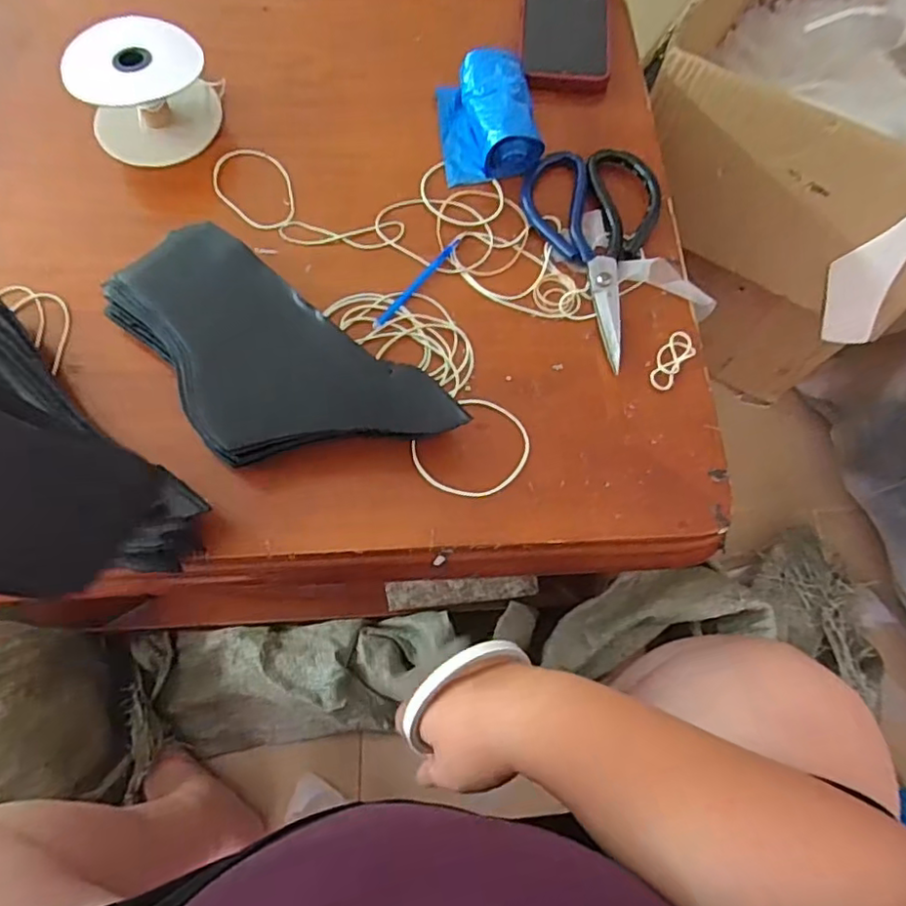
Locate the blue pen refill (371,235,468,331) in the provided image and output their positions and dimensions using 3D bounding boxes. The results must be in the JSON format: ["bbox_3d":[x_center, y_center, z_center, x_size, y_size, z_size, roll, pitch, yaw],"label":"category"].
[{"bbox_3d":[-0.024,-0.131,0.466,0.007,0.004,0.104,36,75,14],"label":"blue pen refill"}]

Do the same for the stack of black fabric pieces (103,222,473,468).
[{"bbox_3d":[-0.122,-0.050,0.412,0.239,0.057,0.110,37,73,14],"label":"stack of black fabric pieces"}]

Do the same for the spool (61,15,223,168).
[{"bbox_3d":[-0.242,-0.287,0.496,0.105,0.062,0.088,-31,71,-11],"label":"spool"}]

